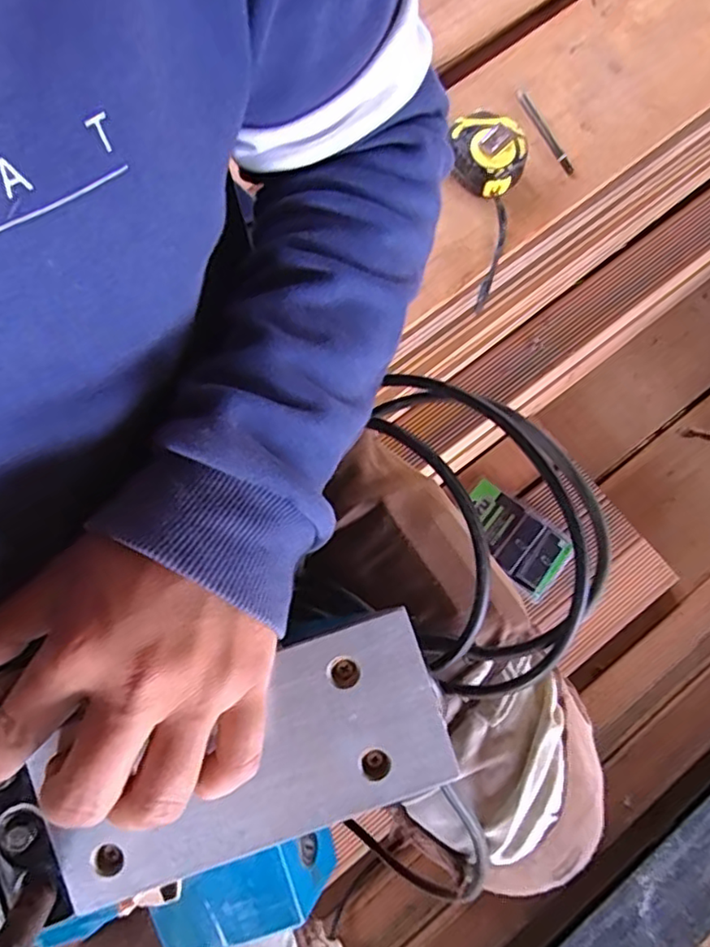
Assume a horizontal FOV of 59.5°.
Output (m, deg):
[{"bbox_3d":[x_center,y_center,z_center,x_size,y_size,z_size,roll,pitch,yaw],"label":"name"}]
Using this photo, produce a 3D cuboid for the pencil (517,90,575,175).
[{"bbox_3d":[0.199,-0.362,0.657,0.014,0.009,0.116,-23,78,-7],"label":"pencil"}]

